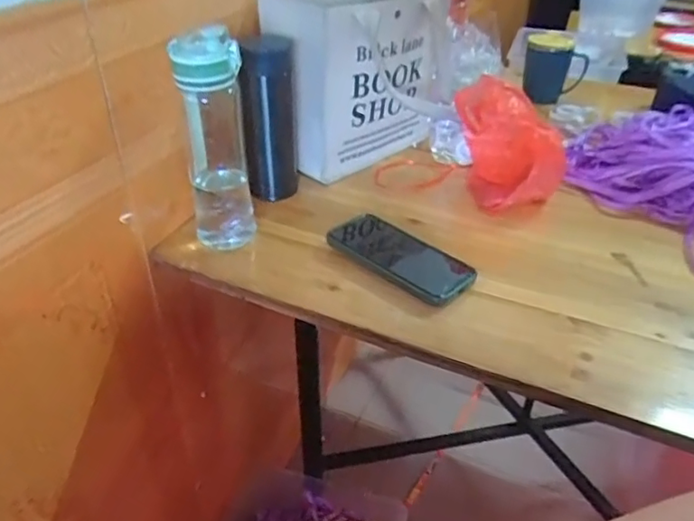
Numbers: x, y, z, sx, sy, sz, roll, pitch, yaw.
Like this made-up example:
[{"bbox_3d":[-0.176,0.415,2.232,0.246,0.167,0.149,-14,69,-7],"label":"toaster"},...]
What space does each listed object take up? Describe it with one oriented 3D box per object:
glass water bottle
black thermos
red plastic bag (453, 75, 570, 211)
[{"bbox_3d":[-0.141,-0.130,0.636,0.066,0.228,0.069,-6,37,-9],"label":"glass water bottle"},{"bbox_3d":[-0.097,-0.163,0.720,0.062,0.187,0.064,3,36,4],"label":"black thermos"},{"bbox_3d":[0.202,-0.151,0.737,0.087,0.138,0.122,-8,37,-12],"label":"red plastic bag"}]

